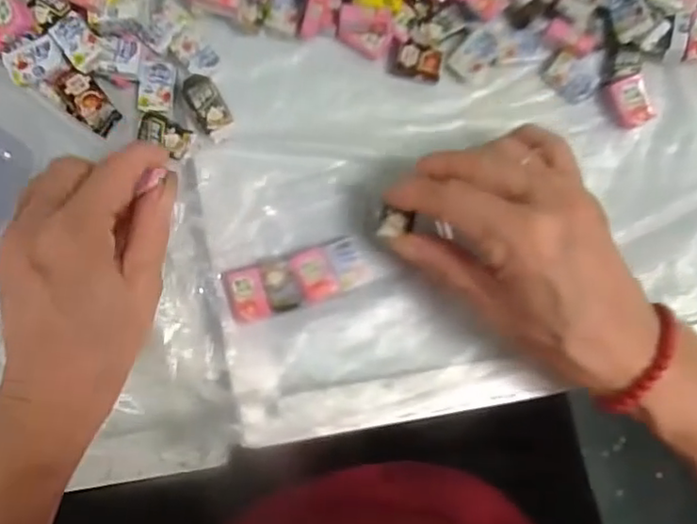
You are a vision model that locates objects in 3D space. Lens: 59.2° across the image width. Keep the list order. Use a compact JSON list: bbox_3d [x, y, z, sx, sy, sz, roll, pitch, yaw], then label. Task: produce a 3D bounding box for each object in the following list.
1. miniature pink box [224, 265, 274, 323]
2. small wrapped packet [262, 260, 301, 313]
[{"bbox_3d":[-0.052,0.017,0.319,0.020,0.006,0.027,-14,89,-3],"label":"miniature pink box"},{"bbox_3d":[-0.034,0.013,0.318,0.016,0.004,0.026,-14,89,-3],"label":"small wrapped packet"}]

